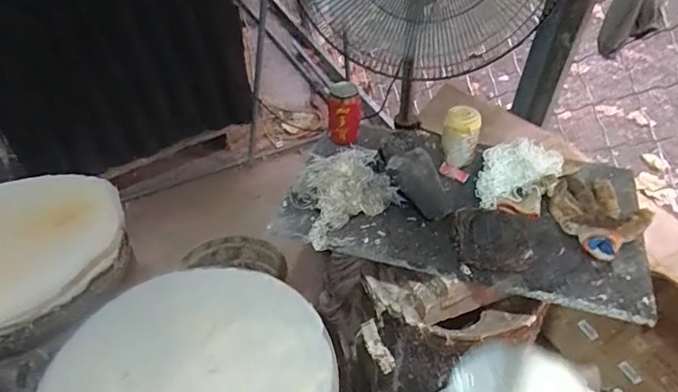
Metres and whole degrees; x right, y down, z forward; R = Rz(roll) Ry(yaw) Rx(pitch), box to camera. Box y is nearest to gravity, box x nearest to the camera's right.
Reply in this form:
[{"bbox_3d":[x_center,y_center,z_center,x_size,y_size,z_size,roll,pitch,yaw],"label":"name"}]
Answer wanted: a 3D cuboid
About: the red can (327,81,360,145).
[{"bbox_3d":[0.010,-0.165,0.994,0.060,0.109,0.066,-2,44,2],"label":"red can"}]

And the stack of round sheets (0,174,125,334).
[{"bbox_3d":[-0.615,0.098,0.903,0.424,0.068,0.375,-7,44,-4],"label":"stack of round sheets"}]

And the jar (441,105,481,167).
[{"bbox_3d":[0.226,-0.110,0.931,0.067,0.096,0.057,11,45,14],"label":"jar"}]

